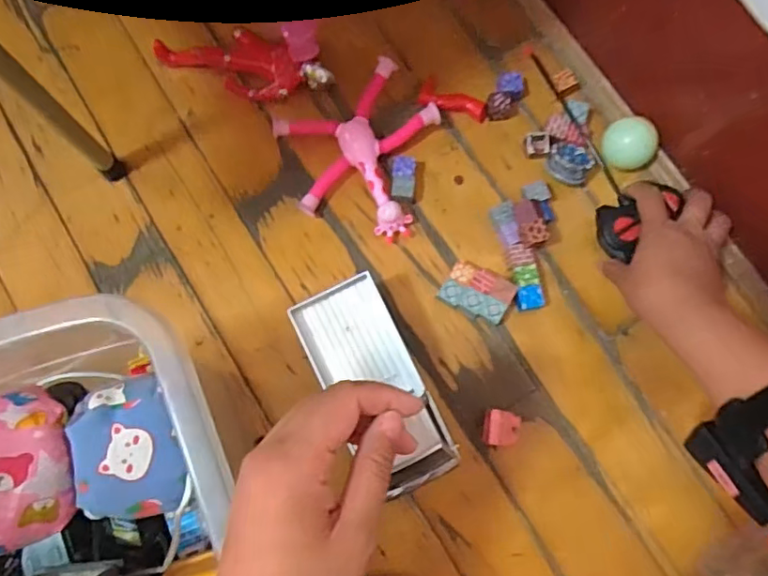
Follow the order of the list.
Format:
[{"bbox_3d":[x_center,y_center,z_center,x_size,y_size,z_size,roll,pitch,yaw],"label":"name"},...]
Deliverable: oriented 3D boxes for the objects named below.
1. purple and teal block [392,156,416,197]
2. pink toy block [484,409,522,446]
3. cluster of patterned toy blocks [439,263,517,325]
[{"bbox_3d":[0.019,-0.106,0.555,0.023,0.023,0.038,5,78,2],"label":"purple and teal block"},{"bbox_3d":[0.104,0.123,0.499,0.035,0.035,0.029,8,78,3],"label":"pink toy block"},{"bbox_3d":[0.088,0.006,0.531,0.063,0.022,0.042,27,79,7],"label":"cluster of patterned toy blocks"}]

